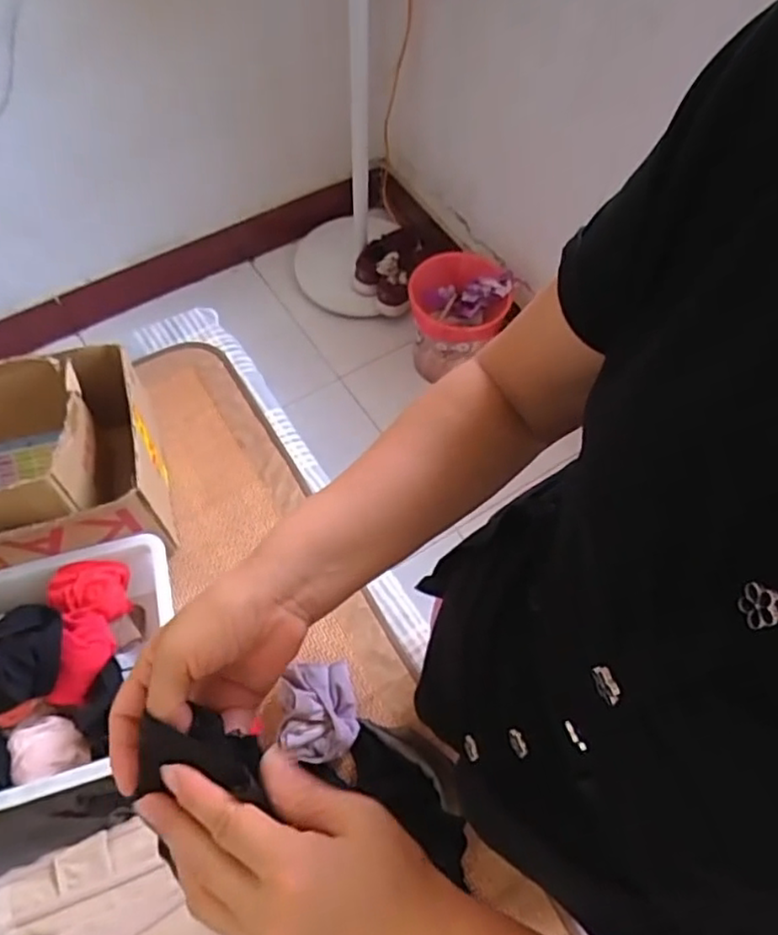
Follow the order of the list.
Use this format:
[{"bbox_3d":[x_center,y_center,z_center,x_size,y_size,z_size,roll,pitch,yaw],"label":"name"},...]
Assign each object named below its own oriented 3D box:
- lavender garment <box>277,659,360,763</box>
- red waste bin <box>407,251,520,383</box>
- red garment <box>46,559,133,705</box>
[{"bbox_3d":[-0.086,0.304,0.823,0.092,0.049,0.117,-2,61,-3],"label":"lavender garment"},{"bbox_3d":[0.169,-0.363,1.587,0.245,0.215,0.251,1,61,-1],"label":"red waste bin"},{"bbox_3d":[-0.380,0.198,0.807,0.090,0.055,0.171,-2,61,-2],"label":"red garment"}]

